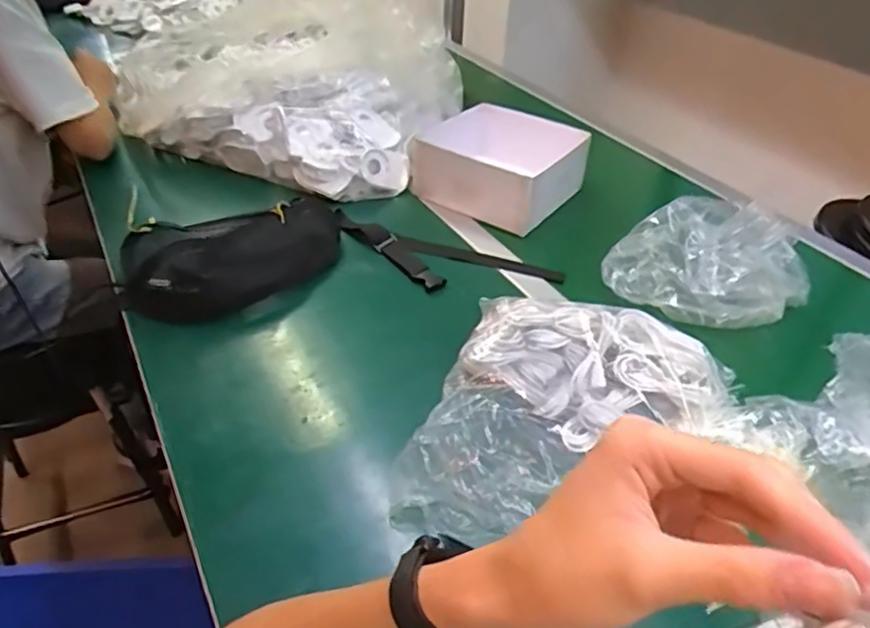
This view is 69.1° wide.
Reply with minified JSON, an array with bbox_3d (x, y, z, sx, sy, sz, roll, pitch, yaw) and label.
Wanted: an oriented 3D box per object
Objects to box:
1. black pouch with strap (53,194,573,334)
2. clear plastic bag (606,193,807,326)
[{"bbox_3d":[-0.131,-0.102,0.852,0.544,0.063,0.235,-8,40,-13],"label":"black pouch with strap"},{"bbox_3d":[0.333,-0.064,0.775,0.197,0.106,0.187,-21,44,-27],"label":"clear plastic bag"}]

